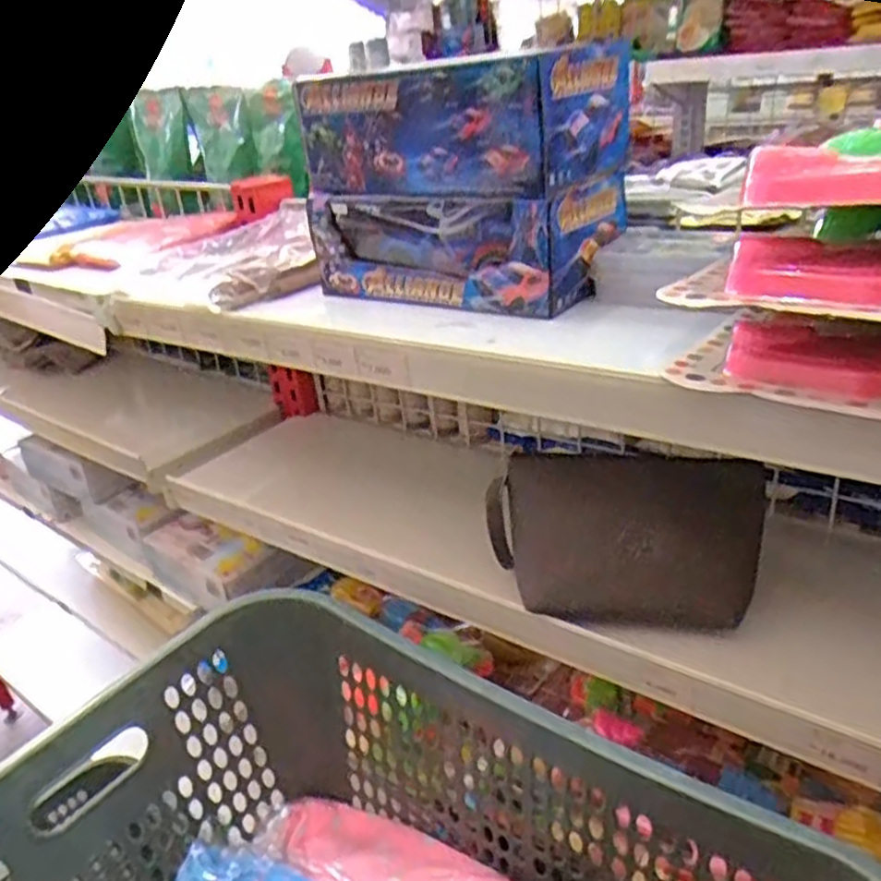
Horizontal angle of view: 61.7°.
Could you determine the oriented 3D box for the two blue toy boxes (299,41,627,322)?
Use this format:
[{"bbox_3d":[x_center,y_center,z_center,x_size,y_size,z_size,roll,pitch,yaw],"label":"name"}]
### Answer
[{"bbox_3d":[0.016,-0.227,0.643,0.249,0.179,0.140,18,38,38],"label":"two blue toy boxes"}]

